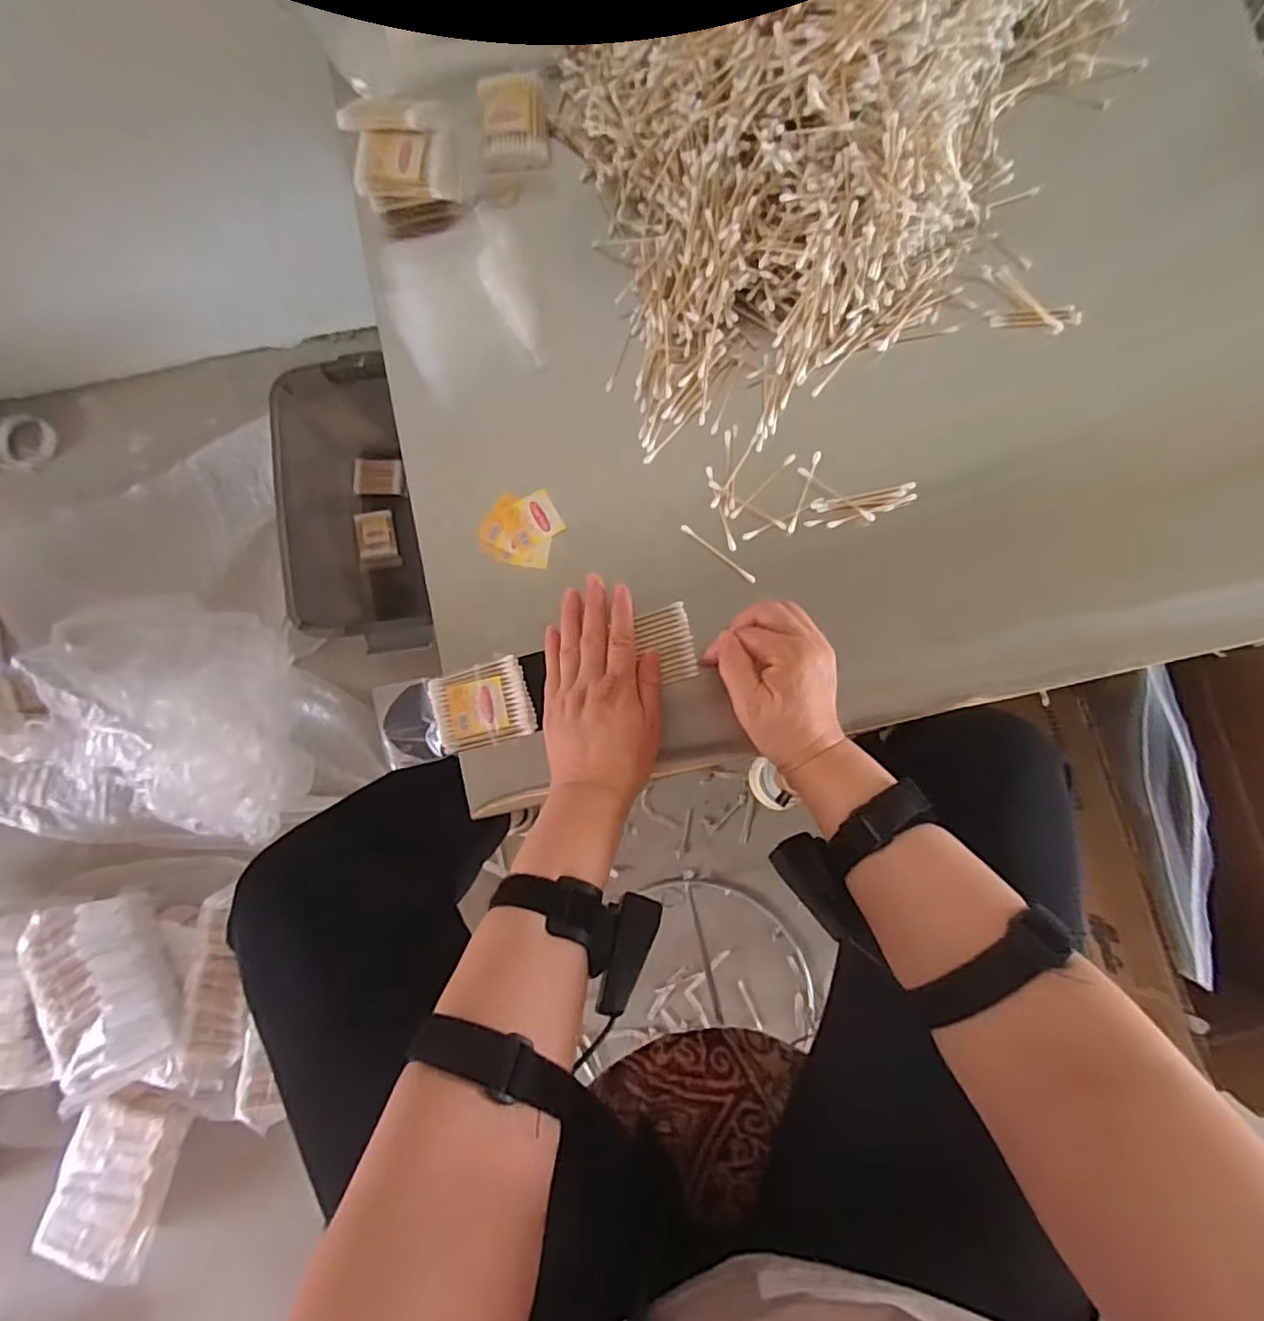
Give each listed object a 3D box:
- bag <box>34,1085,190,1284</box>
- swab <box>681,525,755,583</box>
[{"bbox_3d":[-0.707,0.705,0.833,0.124,0.078,0.231,13,84,3],"label":"bag"},{"bbox_3d":[0.069,-0.085,0.482,0.072,0.004,0.007,39,86,5],"label":"swab"}]

